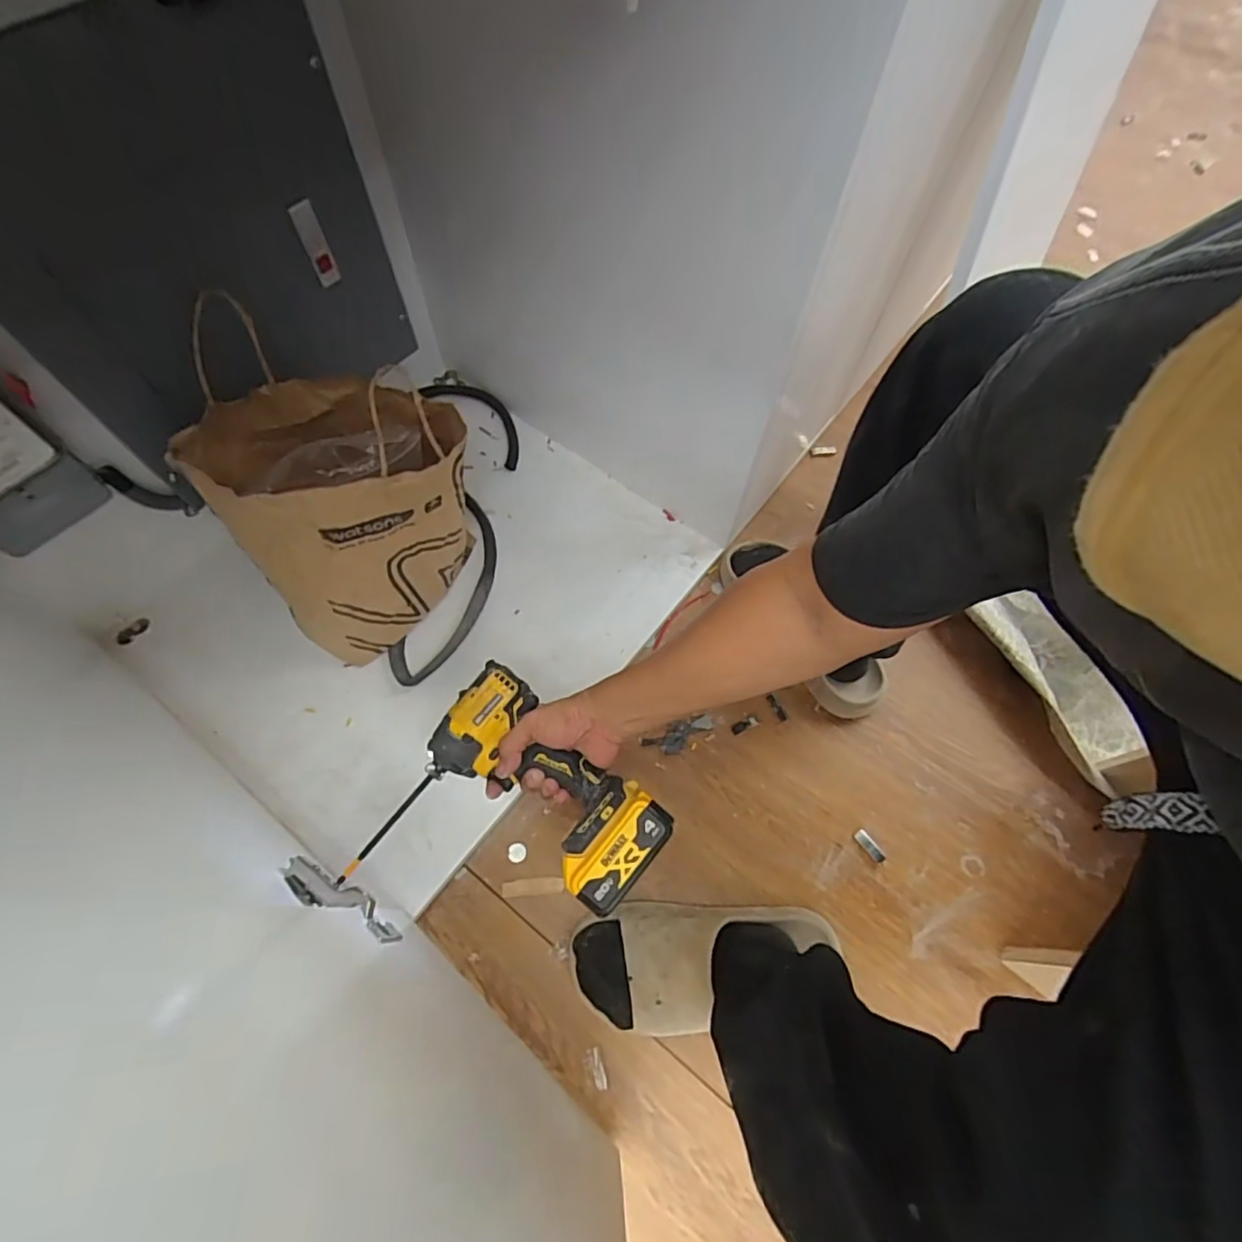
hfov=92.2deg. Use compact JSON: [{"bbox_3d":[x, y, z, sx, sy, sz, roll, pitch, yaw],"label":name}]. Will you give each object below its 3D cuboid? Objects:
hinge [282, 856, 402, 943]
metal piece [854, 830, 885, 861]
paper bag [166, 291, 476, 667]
[{"bbox_3d":[-0.266,0.267,0.572,0.121,0.041,0.030,22,64,14],"label":"hinge"},{"bbox_3d":[0.309,0.278,0.740,0.015,0.004,0.043,-34,72,-17],"label":"metal piece"},{"bbox_3d":[-0.313,-0.135,0.708,0.264,0.348,0.185,-17,59,-14],"label":"paper bag"}]

